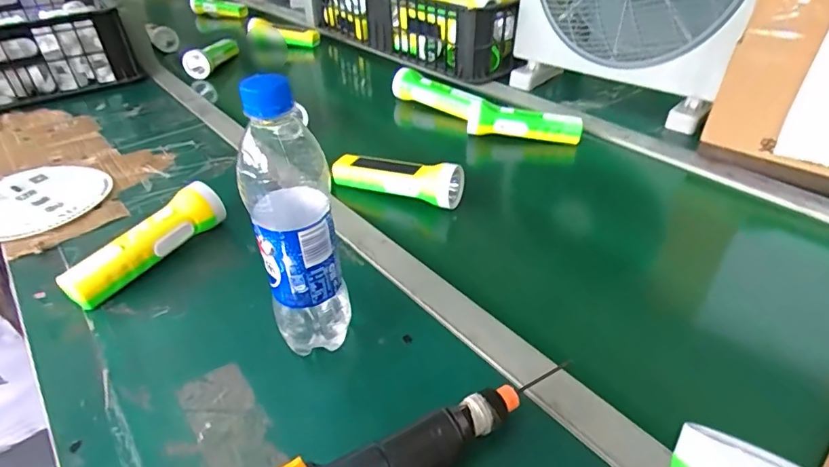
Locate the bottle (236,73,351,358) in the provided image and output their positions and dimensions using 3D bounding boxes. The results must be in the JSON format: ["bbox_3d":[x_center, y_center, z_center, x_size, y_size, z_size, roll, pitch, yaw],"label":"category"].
[{"bbox_3d":[-0.092,-0.001,0.375,0.060,0.238,0.056,-11,37,-11],"label":"bottle"}]

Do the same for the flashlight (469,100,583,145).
[{"bbox_3d":[0.168,-0.171,0.745,0.171,0.049,0.049,7,37,12],"label":"flashlight"}]

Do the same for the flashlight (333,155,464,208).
[{"bbox_3d":[-0.027,-0.074,0.621,0.174,0.048,0.050,10,38,16],"label":"flashlight"}]

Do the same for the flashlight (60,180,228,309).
[{"bbox_3d":[-0.283,0.007,0.511,0.044,0.055,0.164,21,42,29],"label":"flashlight"}]

